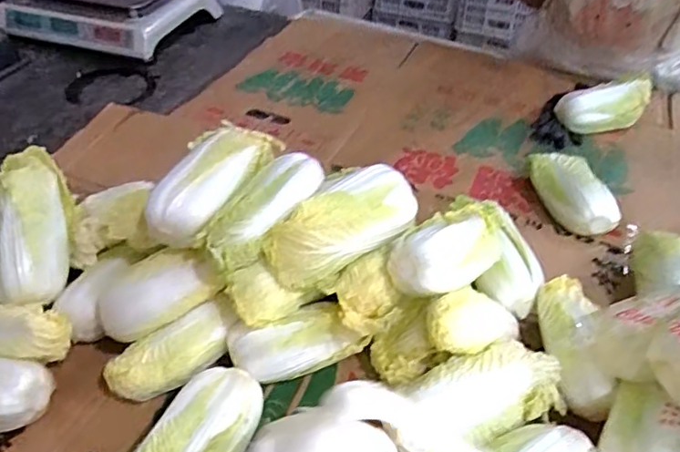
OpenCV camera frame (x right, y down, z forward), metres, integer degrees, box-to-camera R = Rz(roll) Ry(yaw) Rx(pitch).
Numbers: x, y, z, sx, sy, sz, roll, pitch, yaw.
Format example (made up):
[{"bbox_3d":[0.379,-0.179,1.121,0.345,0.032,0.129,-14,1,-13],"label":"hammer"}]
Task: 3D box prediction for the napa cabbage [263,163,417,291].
[{"bbox_3d":[0.003,-0.002,0.534,0.158,0.072,0.056,-21,48,-25],"label":"napa cabbage"}]

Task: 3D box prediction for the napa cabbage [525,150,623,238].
[{"bbox_3d":[0.311,-0.044,0.753,0.069,0.064,0.146,-9,44,-13],"label":"napa cabbage"}]

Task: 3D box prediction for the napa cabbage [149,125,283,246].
[{"bbox_3d":[-0.126,-0.047,0.552,0.079,0.062,0.162,26,60,22],"label":"napa cabbage"}]

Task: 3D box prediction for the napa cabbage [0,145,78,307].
[{"bbox_3d":[-0.325,-0.001,0.578,0.077,0.050,0.166,-2,83,-6],"label":"napa cabbage"}]

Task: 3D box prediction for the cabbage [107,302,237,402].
[{"bbox_3d":[-0.162,0.131,0.543,0.126,0.062,0.056,-18,47,-22],"label":"cabbage"}]

